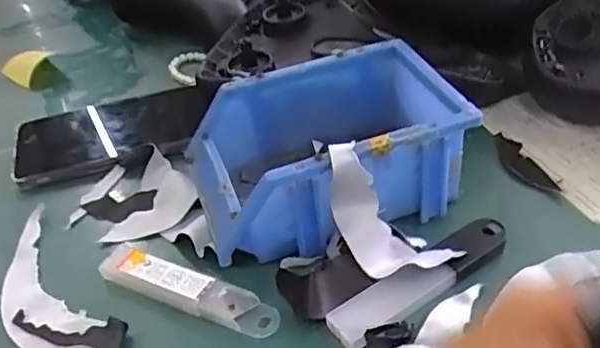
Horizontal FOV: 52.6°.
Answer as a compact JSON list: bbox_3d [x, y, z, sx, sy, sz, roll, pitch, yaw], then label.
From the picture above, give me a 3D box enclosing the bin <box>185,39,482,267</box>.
[{"bbox_3d":[0.019,-0.020,0.424,0.186,0.074,0.126,-15,40,-10],"label":"bin"}]

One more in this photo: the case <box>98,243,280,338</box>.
[{"bbox_3d":[-0.074,0.072,0.385,0.130,0.015,0.027,15,44,24],"label":"case"}]

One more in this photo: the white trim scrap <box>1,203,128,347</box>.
[{"bbox_3d":[-0.167,0.075,0.393,0.060,0.018,0.167,-33,46,-28],"label":"white trim scrap"}]

